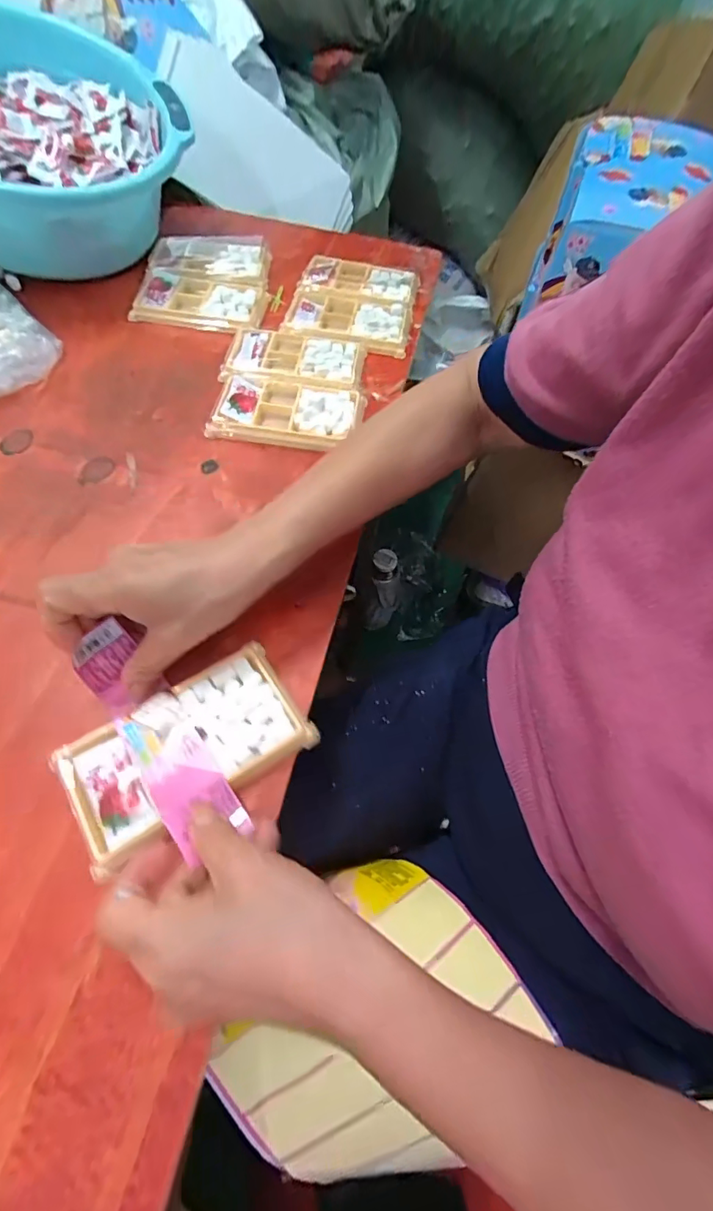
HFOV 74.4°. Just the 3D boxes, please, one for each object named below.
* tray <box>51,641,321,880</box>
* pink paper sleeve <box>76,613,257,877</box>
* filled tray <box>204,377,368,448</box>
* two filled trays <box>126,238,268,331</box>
[{"bbox_3d":[-0.102,0.083,0.285,0.133,0.012,0.077,-30,67,-19],"label":"tray"},{"bbox_3d":[-0.120,0.075,0.281,0.039,0.029,0.142,-34,74,-21],"label":"pink paper sleeve"},{"bbox_3d":[-0.067,-0.182,0.436,0.141,0.016,0.078,9,60,1],"label":"filled tray"},{"bbox_3d":[-0.167,-0.369,0.529,0.131,0.020,0.163,5,60,-1],"label":"two filled trays"}]

